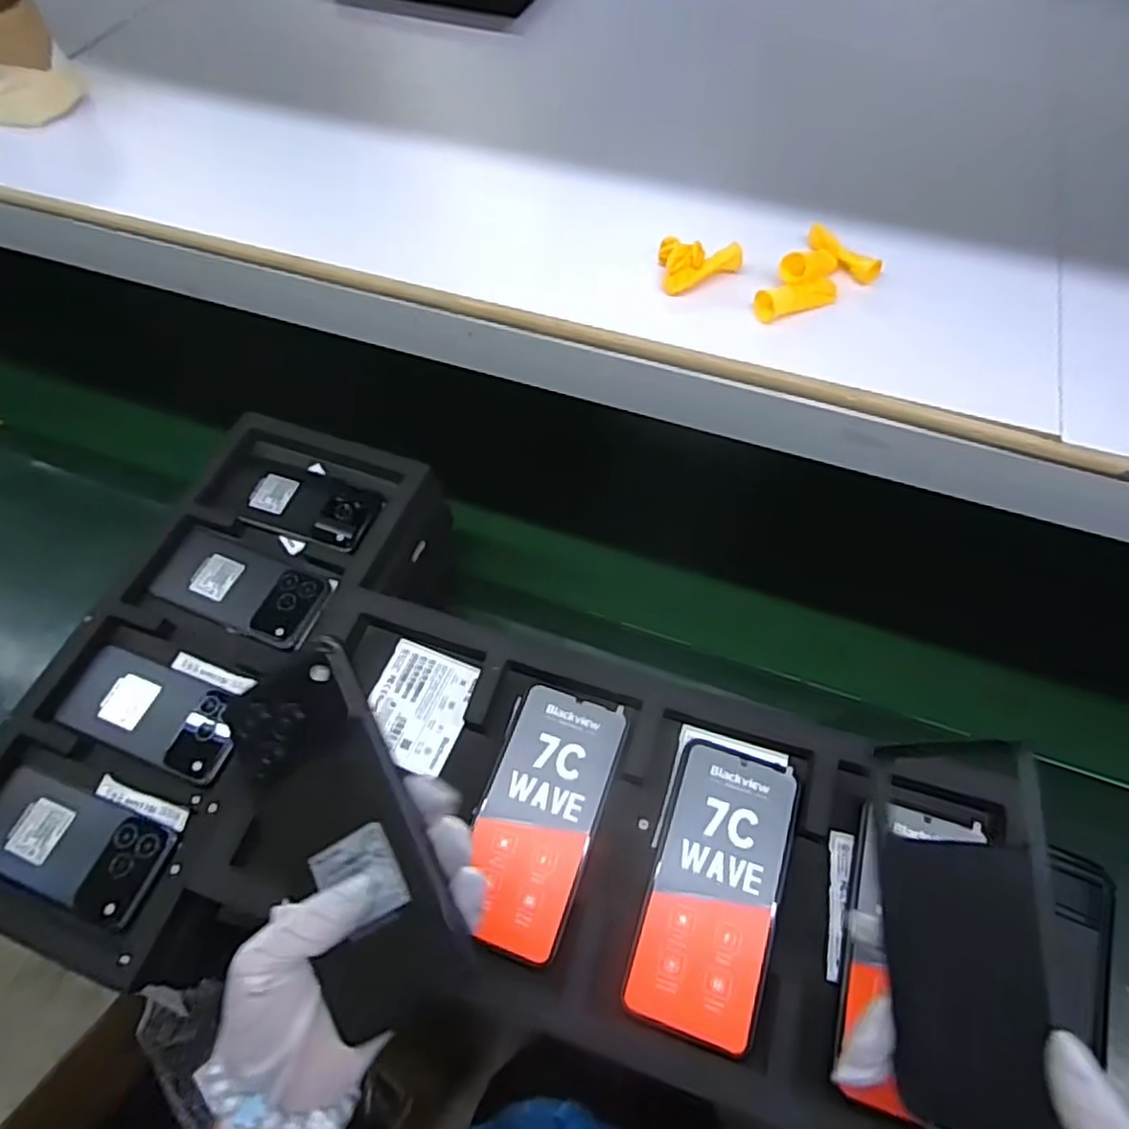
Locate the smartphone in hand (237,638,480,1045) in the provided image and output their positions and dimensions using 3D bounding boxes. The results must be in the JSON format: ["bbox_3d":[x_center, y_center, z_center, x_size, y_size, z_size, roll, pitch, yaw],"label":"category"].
[{"bbox_3d":[-0.100,0.120,0.311,0.073,0.015,0.161,-33,74,11],"label":"smartphone in hand"}]

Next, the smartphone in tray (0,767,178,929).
[{"bbox_3d":[-0.381,0.215,0.530,0.155,0.011,0.075,18,62,11],"label":"smartphone in tray"}]

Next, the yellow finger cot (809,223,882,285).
[{"bbox_3d":[0.194,-0.217,0.478,0.012,0.015,0.062,-32,64,-16],"label":"yellow finger cot"}]

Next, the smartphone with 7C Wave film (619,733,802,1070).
[{"bbox_3d":[0.093,0.194,0.418,0.074,0.005,0.163,17,61,10],"label":"smartphone with 7C Wave film"}]

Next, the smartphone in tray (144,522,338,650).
[{"bbox_3d":[-0.303,0.019,0.639,0.174,0.012,0.079,20,62,12],"label":"smartphone in tray"}]

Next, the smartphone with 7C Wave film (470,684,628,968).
[{"bbox_3d":[-0.016,0.160,0.442,0.074,0.011,0.158,17,61,10],"label":"smartphone with 7C Wave film"}]

